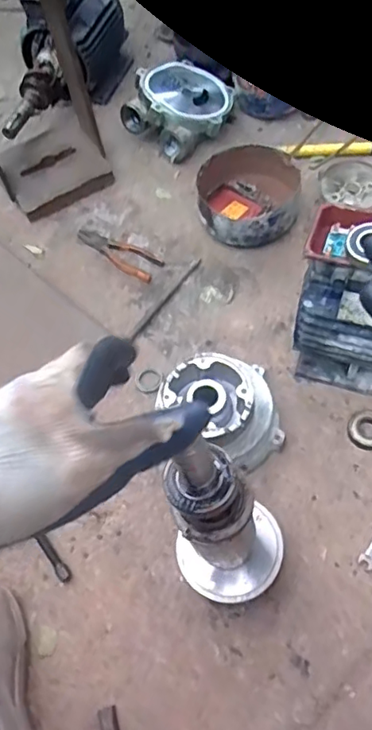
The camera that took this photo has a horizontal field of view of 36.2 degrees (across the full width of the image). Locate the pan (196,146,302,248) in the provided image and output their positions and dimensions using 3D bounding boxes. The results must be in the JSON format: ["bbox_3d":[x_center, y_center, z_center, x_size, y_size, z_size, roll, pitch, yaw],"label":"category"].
[{"bbox_3d":[0.120,-0.319,1.089,0.188,0.079,0.213,9,62,8],"label":"pan"}]

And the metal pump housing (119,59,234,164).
[{"bbox_3d":[-0.007,-0.552,1.215,0.195,0.099,0.212,31,67,21],"label":"metal pump housing"}]

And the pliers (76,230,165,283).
[{"bbox_3d":[-0.131,-0.216,1.091,0.182,0.010,0.065,28,66,18],"label":"pliers"}]

